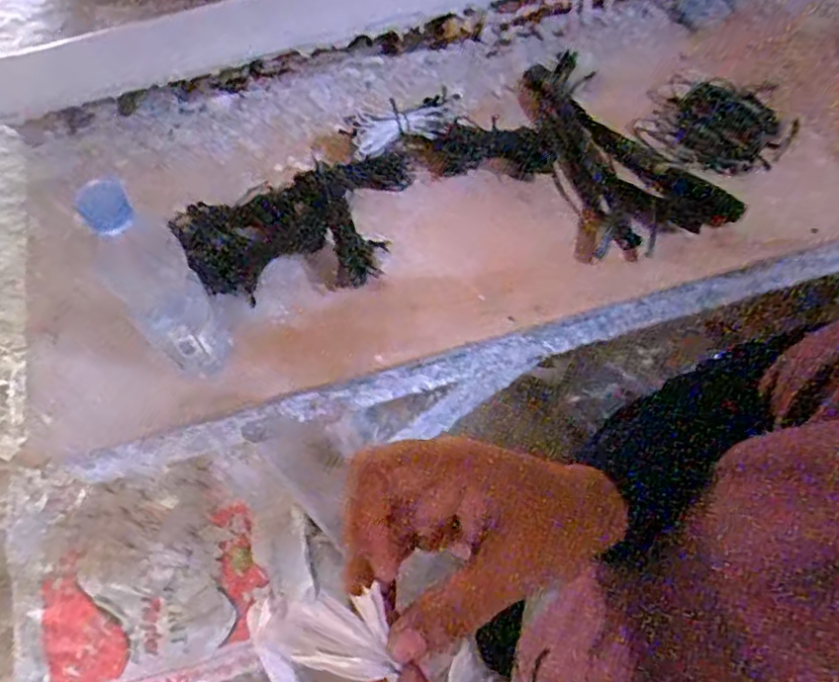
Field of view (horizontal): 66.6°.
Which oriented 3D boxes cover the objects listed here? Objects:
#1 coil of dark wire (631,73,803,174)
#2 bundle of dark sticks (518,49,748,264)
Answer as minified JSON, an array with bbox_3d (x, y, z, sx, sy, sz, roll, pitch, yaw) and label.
[{"bbox_3d":[0.374,-0.272,0.801,0.165,0.026,0.178,-1,62,2],"label":"coil of dark wire"},{"bbox_3d":[0.229,-0.234,0.779,0.194,0.049,0.293,-19,63,-8],"label":"bundle of dark sticks"}]

